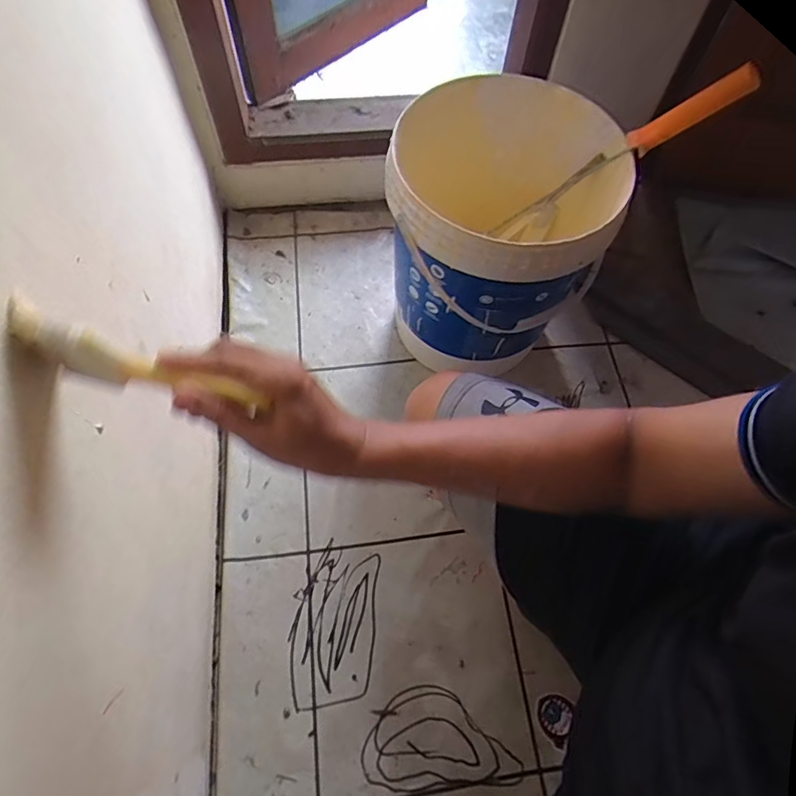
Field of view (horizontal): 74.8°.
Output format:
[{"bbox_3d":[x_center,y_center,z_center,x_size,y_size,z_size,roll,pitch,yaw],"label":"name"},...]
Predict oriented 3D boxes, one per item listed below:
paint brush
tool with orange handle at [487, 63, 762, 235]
[{"bbox_3d":[-0.185,-0.025,0.370,0.189,0.052,0.024,17,64,3],"label":"paint brush"},{"bbox_3d":[0.268,-0.314,0.703,0.035,0.405,0.042,41,65,-19],"label":"tool with orange handle"}]

